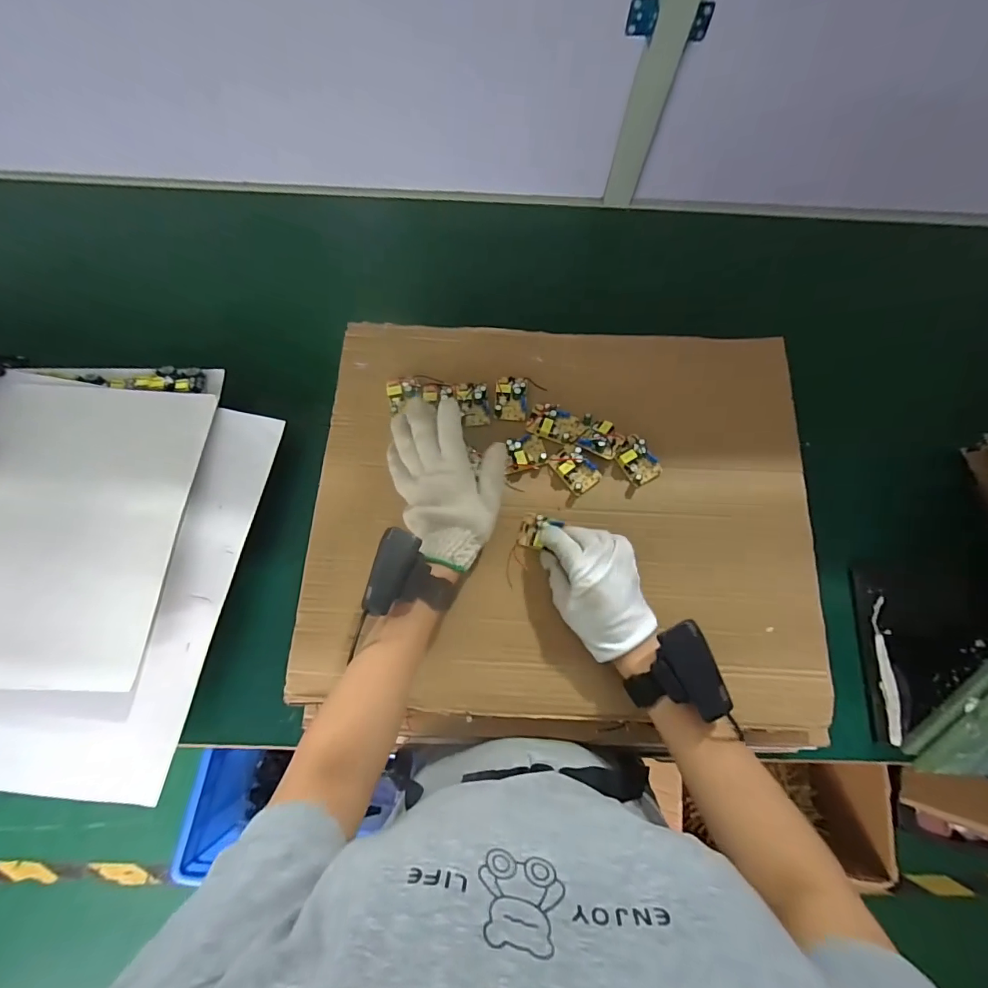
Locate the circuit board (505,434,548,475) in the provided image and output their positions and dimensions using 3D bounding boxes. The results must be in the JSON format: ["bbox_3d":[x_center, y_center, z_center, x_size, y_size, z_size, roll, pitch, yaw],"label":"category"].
[{"bbox_3d":[0.035,-0.044,0.482,0.043,0.012,0.038,-11,74,-5],"label":"circuit board"}]

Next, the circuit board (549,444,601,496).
[{"bbox_3d":[0.086,-0.028,0.478,0.035,0.016,0.052,-39,79,-12],"label":"circuit board"}]

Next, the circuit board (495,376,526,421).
[{"bbox_3d":[0.020,-0.107,0.501,0.034,0.016,0.048,5,74,0],"label":"circuit board"}]

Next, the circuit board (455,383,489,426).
[{"bbox_3d":[-0.022,-0.100,0.496,0.033,0.015,0.048,-8,74,-4],"label":"circuit board"}]

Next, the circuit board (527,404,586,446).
[{"bbox_3d":[0.068,-0.077,0.491,0.059,0.014,0.037,22,74,4],"label":"circuit board"}]

